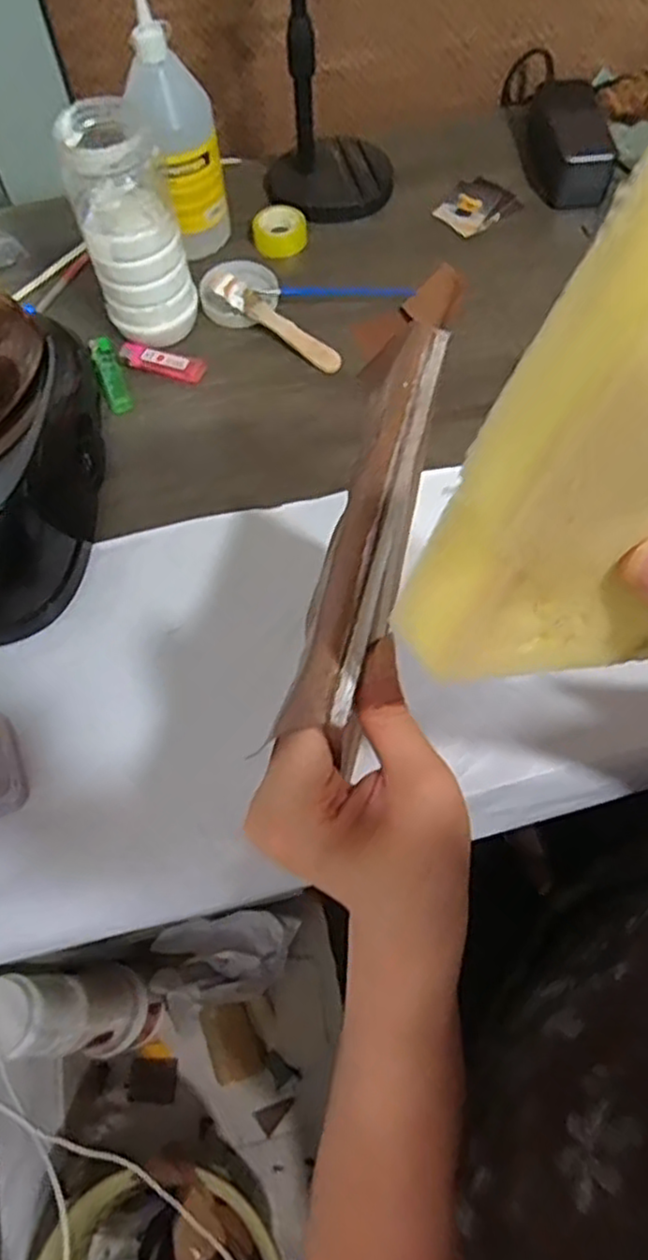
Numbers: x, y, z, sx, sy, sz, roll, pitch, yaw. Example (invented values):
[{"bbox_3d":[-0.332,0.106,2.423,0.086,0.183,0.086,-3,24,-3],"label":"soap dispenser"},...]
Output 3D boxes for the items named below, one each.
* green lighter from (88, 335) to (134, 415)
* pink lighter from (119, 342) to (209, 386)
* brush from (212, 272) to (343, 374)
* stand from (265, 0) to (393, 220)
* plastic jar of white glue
[{"bbox_3d":[-0.187,-0.224,0.610,0.020,0.007,0.091,-20,65,-7],"label":"green lighter"},{"bbox_3d":[-0.142,-0.235,0.613,0.078,0.009,0.025,18,66,10],"label":"pink lighter"},{"bbox_3d":[-0.044,-0.272,0.620,0.143,0.010,0.025,41,83,8],"label":"brush"},{"bbox_3d":[0.001,-0.507,0.604,0.123,0.248,0.095,-6,64,-1],"label":"stand"},{"bbox_3d":[-0.153,-0.316,0.566,0.075,0.166,0.070,-1,64,2],"label":"plastic jar of white glue"}]

